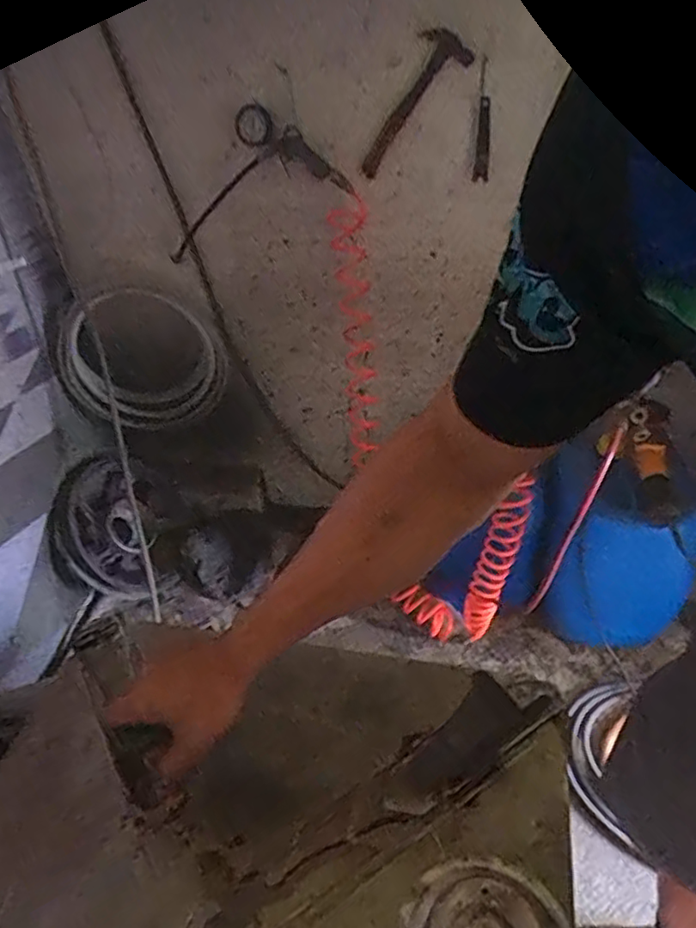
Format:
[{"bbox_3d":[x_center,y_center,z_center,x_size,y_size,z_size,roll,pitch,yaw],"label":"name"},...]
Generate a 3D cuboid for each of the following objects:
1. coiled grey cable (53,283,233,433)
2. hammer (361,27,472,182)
[{"bbox_3d":[-0.509,-0.259,1.564,0.382,0.377,0.106,-25,43,-22],"label":"coiled grey cable"},{"bbox_3d":[0.112,-0.667,1.162,0.081,0.273,0.047,25,28,-30],"label":"hammer"}]

